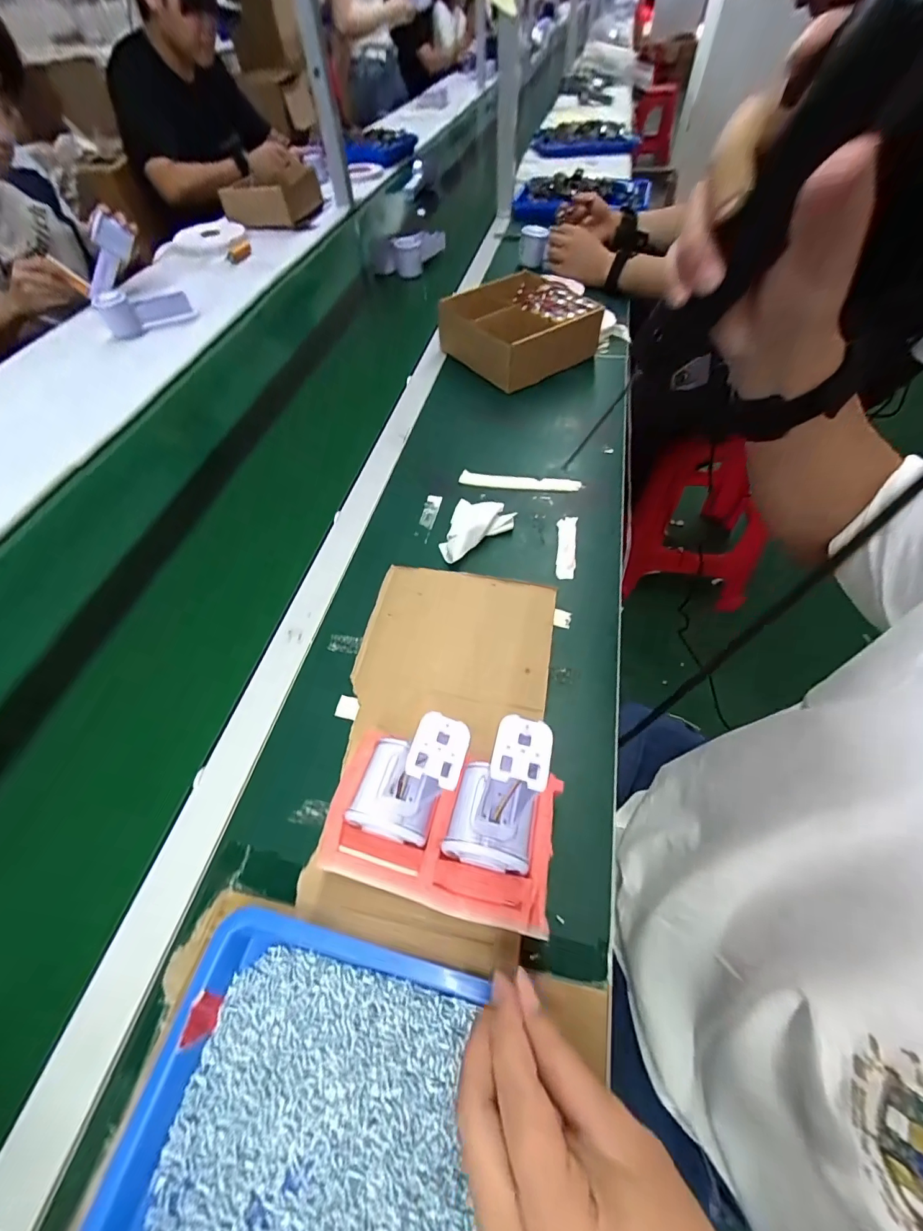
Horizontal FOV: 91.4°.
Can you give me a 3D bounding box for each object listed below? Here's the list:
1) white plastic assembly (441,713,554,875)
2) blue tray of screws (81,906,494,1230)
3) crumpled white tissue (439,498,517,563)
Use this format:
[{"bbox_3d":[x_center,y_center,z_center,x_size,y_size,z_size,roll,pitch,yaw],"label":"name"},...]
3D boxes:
[{"bbox_3d":[0.022,0.103,0.254,0.054,0.116,0.058,-1,55,2],"label":"white plastic assembly"},{"bbox_3d":[-0.076,0.286,0.250,0.212,0.029,0.172,9,56,9],"label":"blue tray of screws"},{"bbox_3d":[0.015,-0.095,0.504,0.068,0.026,0.082,17,57,14],"label":"crumpled white tissue"}]

